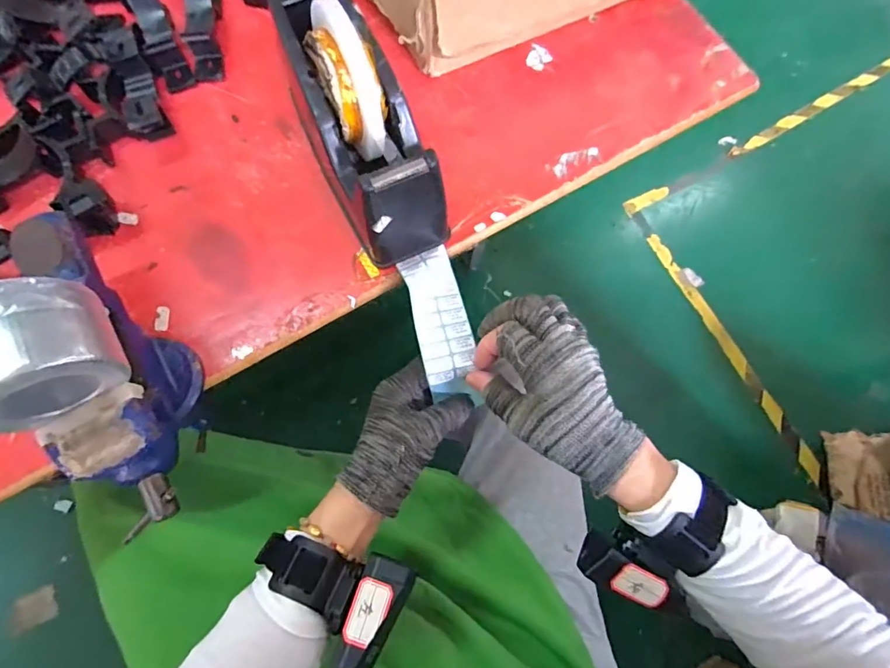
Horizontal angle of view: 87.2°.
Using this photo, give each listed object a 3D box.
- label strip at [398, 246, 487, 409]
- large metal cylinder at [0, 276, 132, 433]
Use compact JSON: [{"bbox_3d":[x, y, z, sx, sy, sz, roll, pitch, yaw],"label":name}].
[{"bbox_3d":[-0.002,-0.005,0.378,0.041,0.027,0.128,-13,86,-4],"label":"label strip"},{"bbox_3d":[-0.210,0.009,0.233,0.066,0.060,0.051,-33,78,-9],"label":"large metal cylinder"}]

